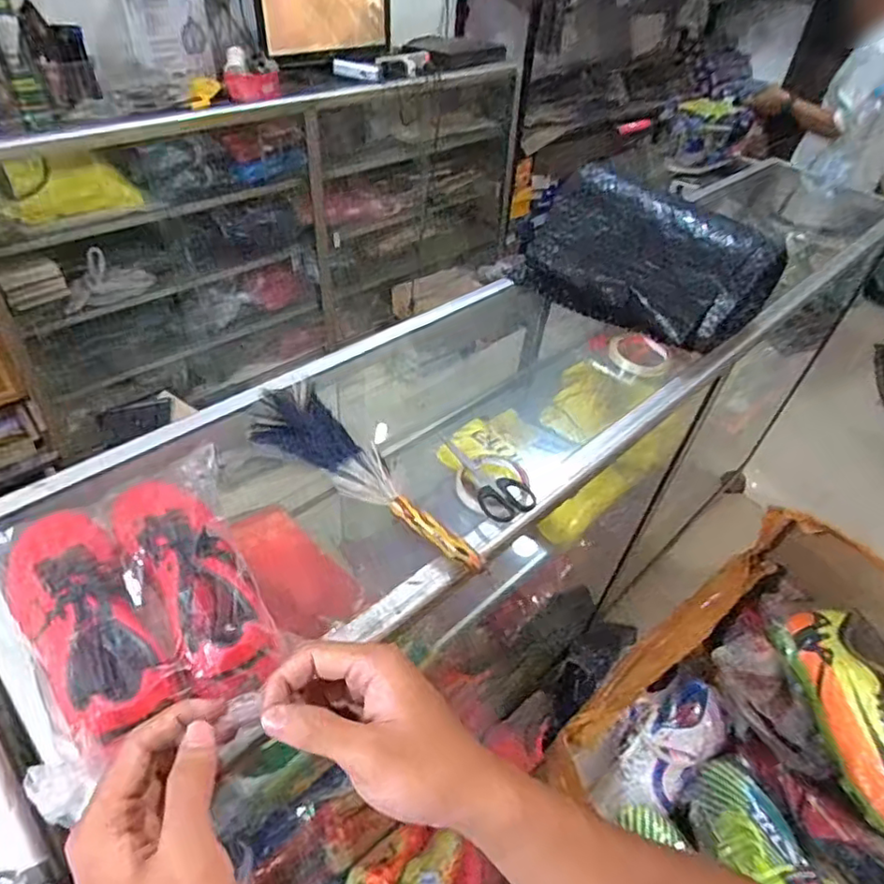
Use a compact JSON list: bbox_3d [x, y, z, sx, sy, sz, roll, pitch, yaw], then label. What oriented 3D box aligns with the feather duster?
[{"bbox_3d":[-0.090,0.037,0.662,0.082,0.041,0.314,-32,55,-34],"label":"feather duster"}]

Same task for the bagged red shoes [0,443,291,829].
[{"bbox_3d":[-0.246,0.121,0.496,0.192,0.083,0.297,-22,50,-27],"label":"bagged red shoes"}]

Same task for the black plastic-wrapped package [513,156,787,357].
[{"bbox_3d":[0.324,-0.303,0.982,0.186,0.161,0.352,-30,53,-32],"label":"black plastic-wrapped package"}]

